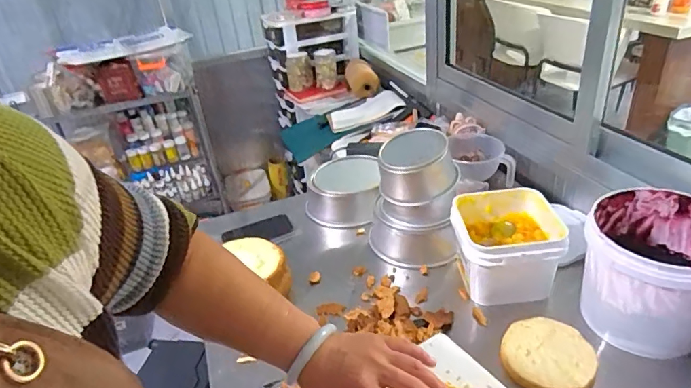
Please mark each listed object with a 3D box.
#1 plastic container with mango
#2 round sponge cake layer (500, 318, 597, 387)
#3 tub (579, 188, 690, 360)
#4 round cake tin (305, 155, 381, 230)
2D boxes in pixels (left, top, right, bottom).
[{"bbox_3d":[0.288,0.097,0.864,0.179,0.133,0.172,-3,32,6],"label":"plastic container with mango"},{"bbox_3d":[0.308,0.248,0.728,0.127,0.030,0.121,-5,31,3],"label":"round sponge cake layer"},{"bbox_3d":[0.477,0.119,0.744,0.191,0.181,0.182,-5,31,3],"label":"tub"},{"bbox_3d":[-0.002,-0.011,1.144,0.176,0.086,0.200,-3,32,7],"label":"round cake tin"}]

